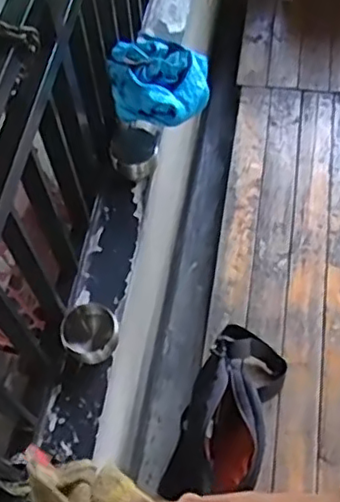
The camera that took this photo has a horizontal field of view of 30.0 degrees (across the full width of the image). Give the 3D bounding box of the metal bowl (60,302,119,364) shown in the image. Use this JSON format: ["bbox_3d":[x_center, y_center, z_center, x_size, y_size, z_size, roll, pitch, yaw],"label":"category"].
[{"bbox_3d":[-0.136,0.139,1.099,0.089,0.055,0.093,-2,60,3],"label":"metal bowl"}]

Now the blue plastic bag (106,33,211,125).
[{"bbox_3d":[-0.017,-0.316,1.197,0.181,0.122,0.119,26,66,18],"label":"blue plastic bag"}]

